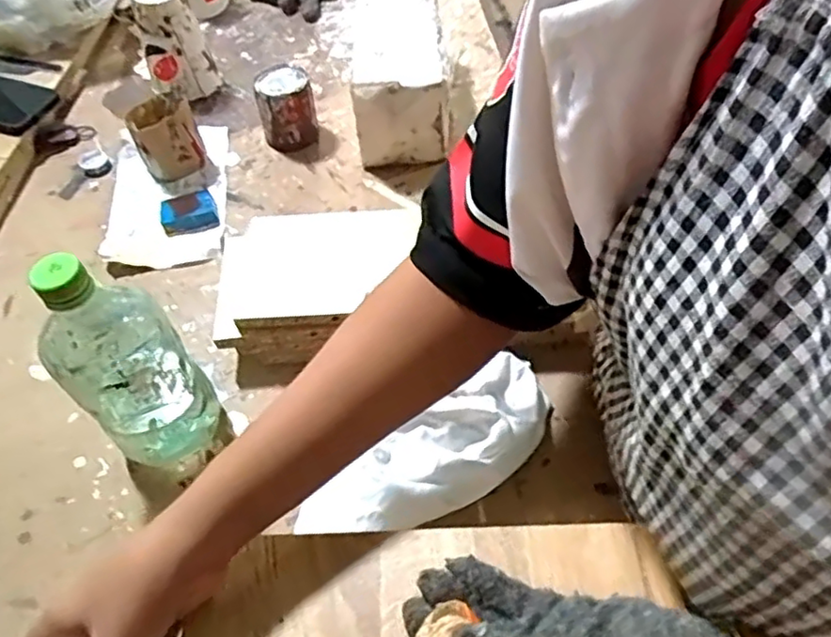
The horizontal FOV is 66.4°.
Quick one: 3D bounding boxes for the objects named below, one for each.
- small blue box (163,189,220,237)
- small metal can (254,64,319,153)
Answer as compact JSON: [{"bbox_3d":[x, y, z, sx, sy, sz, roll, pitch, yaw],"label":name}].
[{"bbox_3d":[-0.241,-0.111,0.677,0.057,0.026,0.036,-15,54,-7],"label":"small blue box"},{"bbox_3d":[-0.152,-0.246,0.742,0.062,0.075,0.061,0,52,0],"label":"small metal can"}]

